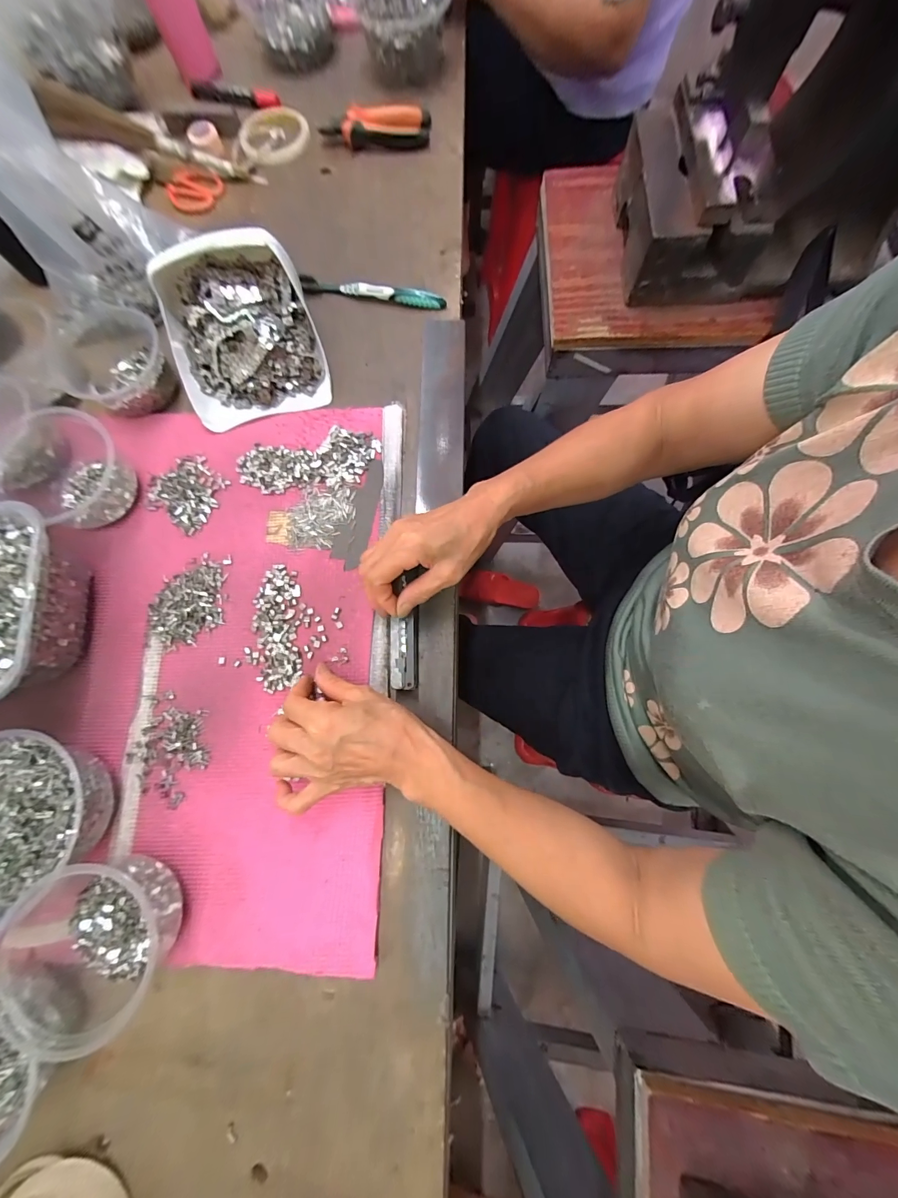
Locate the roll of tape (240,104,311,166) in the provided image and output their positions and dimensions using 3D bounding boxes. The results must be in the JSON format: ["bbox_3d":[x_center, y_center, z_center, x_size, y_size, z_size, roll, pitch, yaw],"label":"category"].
[{"bbox_3d":[-0.253,-0.673,0.561,0.099,0.022,0.100,0,77,1],"label":"roll of tape"}]

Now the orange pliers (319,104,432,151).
[{"bbox_3d":[-0.103,-0.665,0.539,0.150,0.030,0.046,-8,77,-1],"label":"orange pliers"}]

